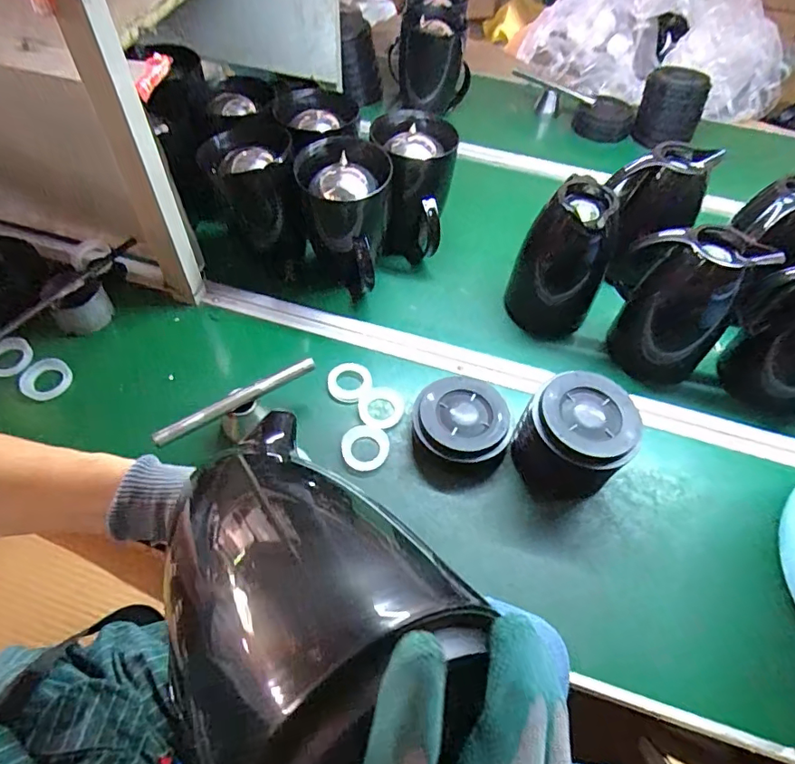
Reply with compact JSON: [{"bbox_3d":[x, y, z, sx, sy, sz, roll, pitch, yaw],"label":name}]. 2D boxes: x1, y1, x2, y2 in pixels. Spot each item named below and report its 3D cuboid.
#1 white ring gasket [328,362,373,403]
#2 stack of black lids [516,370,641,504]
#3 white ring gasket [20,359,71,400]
[{"bbox_3d":[-0.064,-0.001,0.700,0.058,0.007,0.065,20,54,10],"label":"white ring gasket"},{"bbox_3d":[0.207,0.068,0.613,0.120,0.103,0.116,36,59,20],"label":"stack of black lids"},{"bbox_3d":[-0.467,-0.003,0.687,0.053,0.016,0.060,34,76,-12],"label":"white ring gasket"}]

